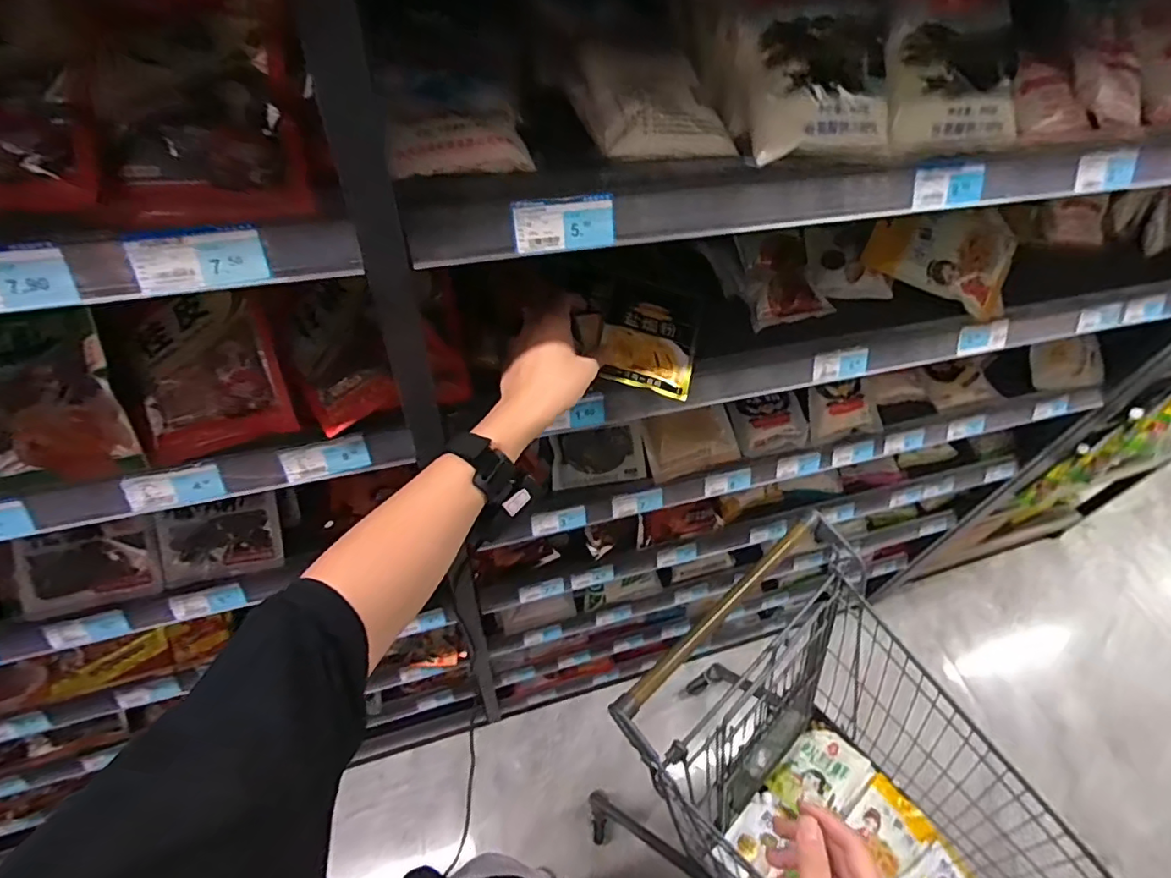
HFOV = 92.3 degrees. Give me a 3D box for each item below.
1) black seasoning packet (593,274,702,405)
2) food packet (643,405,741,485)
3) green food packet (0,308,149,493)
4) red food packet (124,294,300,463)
[{"bbox_3d":[0.073,-0.116,0.624,0.103,0.017,0.134,17,68,-4],"label":"black seasoning packet"},{"bbox_3d":[0.152,0.002,0.828,0.139,0.051,0.083,-13,54,-15],"label":"food packet"},{"bbox_3d":[-0.464,-0.034,0.466,0.126,0.149,0.025,-13,24,-20],"label":"green food packet"},{"bbox_3d":[-0.348,-0.057,0.513,0.122,0.134,0.026,-15,10,-12],"label":"red food packet"}]

